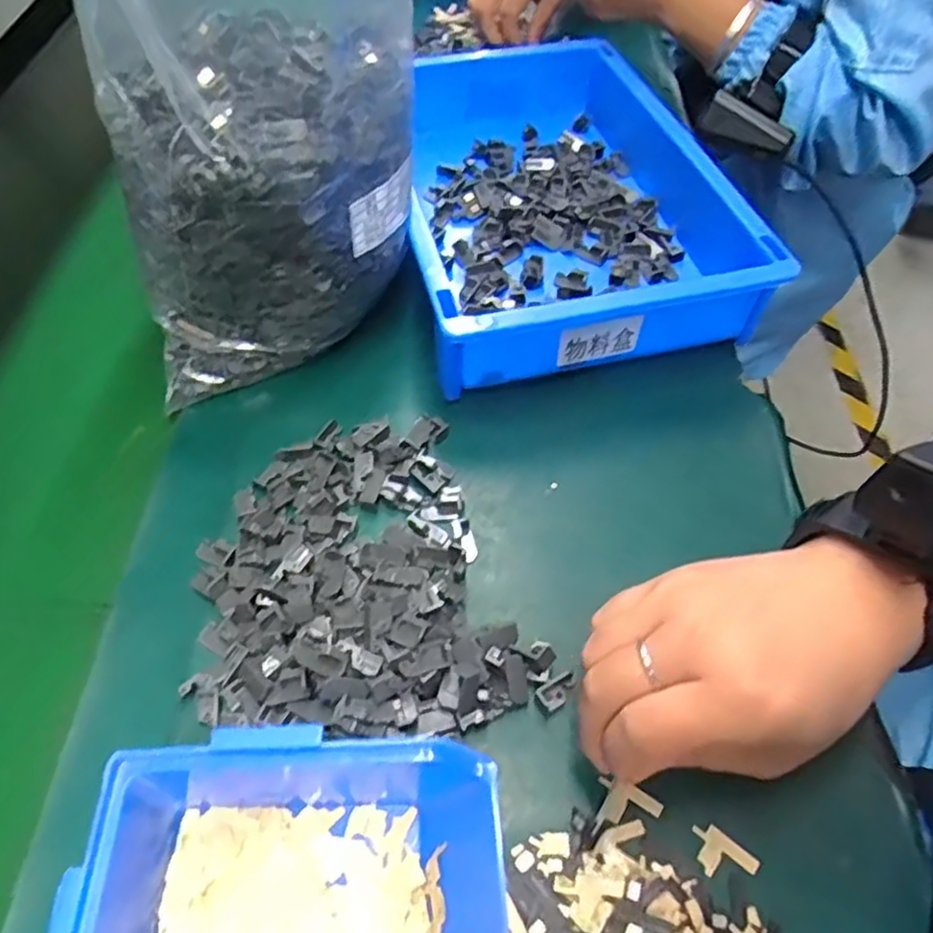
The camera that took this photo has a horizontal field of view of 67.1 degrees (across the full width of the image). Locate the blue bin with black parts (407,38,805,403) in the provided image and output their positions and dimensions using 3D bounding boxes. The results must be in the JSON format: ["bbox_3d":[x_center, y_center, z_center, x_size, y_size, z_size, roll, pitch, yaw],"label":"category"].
[{"bbox_3d":[0.055,-0.183,0.489,0.204,0.075,0.292,-12,54,-6],"label":"blue bin with black parts"}]

